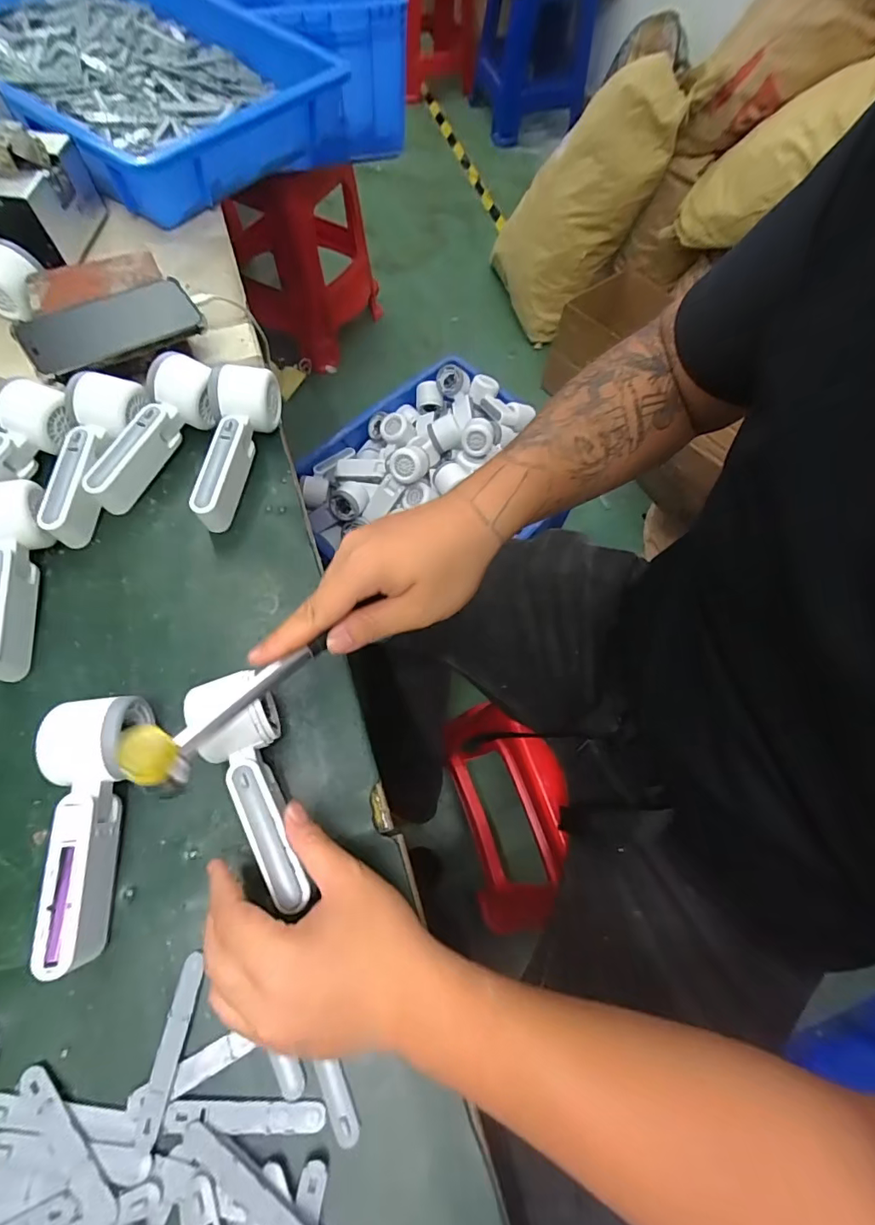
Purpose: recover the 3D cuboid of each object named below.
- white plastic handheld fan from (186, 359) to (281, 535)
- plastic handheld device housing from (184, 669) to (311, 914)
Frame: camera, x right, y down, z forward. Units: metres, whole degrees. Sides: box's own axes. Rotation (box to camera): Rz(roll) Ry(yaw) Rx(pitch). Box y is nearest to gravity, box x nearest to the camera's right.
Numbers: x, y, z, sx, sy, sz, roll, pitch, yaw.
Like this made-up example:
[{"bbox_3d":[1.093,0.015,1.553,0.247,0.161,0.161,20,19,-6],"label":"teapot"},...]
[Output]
[{"bbox_3d":[-0.202,-0.158,0.468,0.053,0.052,0.162,11,66,1],"label":"white plastic handheld fan"},{"bbox_3d":[-0.130,0.123,0.351,0.053,0.037,0.164,-23,69,-13],"label":"plastic handheld device housing"}]

